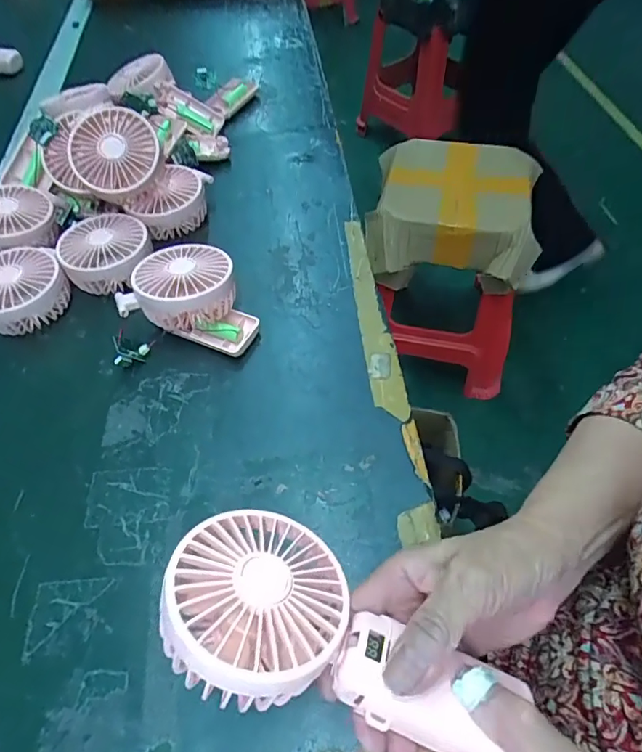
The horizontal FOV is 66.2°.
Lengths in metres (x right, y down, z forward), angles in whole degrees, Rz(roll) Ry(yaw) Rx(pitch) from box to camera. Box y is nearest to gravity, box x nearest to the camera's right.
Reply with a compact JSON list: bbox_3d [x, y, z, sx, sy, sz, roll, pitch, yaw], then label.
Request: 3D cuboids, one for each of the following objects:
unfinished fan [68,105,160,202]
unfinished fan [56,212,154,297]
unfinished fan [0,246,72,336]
[{"bbox_3d":[-0.201,-0.218,0.483,0.084,0.032,0.083,0,91,6],"label":"unfinished fan"},{"bbox_3d":[-0.212,-0.121,0.494,0.085,0.043,0.084,-20,56,-11],"label":"unfinished fan"},{"bbox_3d":[-0.287,-0.081,0.469,0.087,0.044,0.078,-39,62,-22],"label":"unfinished fan"}]

